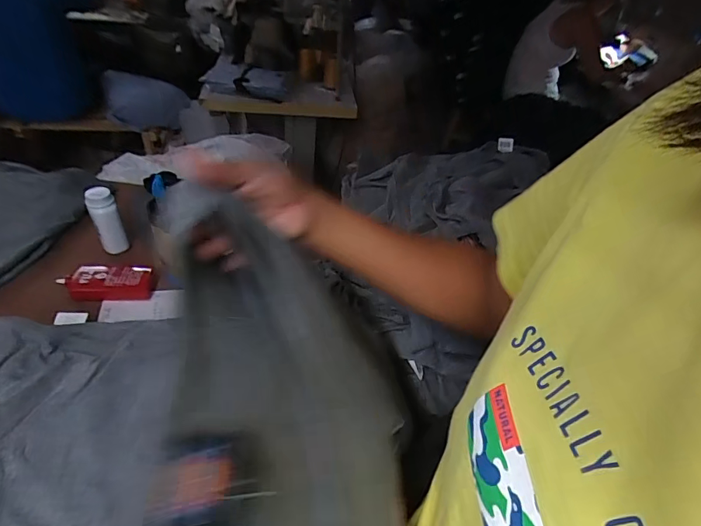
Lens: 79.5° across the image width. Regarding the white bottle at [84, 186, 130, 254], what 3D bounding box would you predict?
[{"bbox_3d":[-0.356,-0.062,0.615,0.031,0.095,0.031,33,47,27],"label":"white bottle"}]

